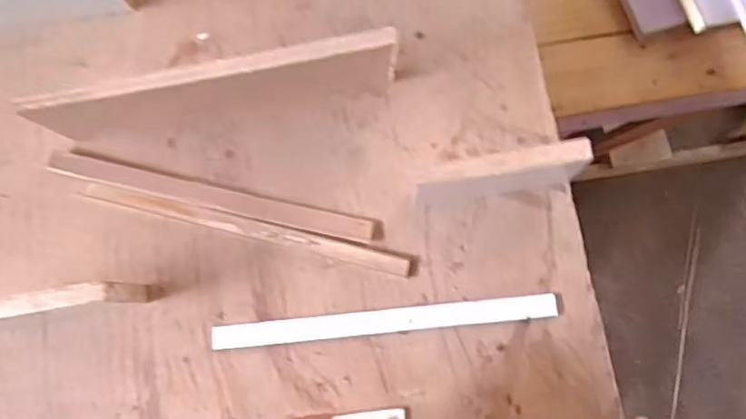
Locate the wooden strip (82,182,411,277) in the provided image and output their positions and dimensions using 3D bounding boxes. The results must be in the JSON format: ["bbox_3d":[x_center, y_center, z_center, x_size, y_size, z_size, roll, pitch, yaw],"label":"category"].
[{"bbox_3d":[-0.118,0.017,0.585,0.310,0.010,0.018,13,80,4],"label":"wooden strip"}]

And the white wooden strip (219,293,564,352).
[{"bbox_3d":[0.010,0.103,0.572,0.312,0.012,0.022,-5,79,0],"label":"white wooden strip"}]

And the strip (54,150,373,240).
[{"bbox_3d":[-0.154,-0.013,0.598,0.310,0.010,0.022,12,80,4],"label":"strip"}]

